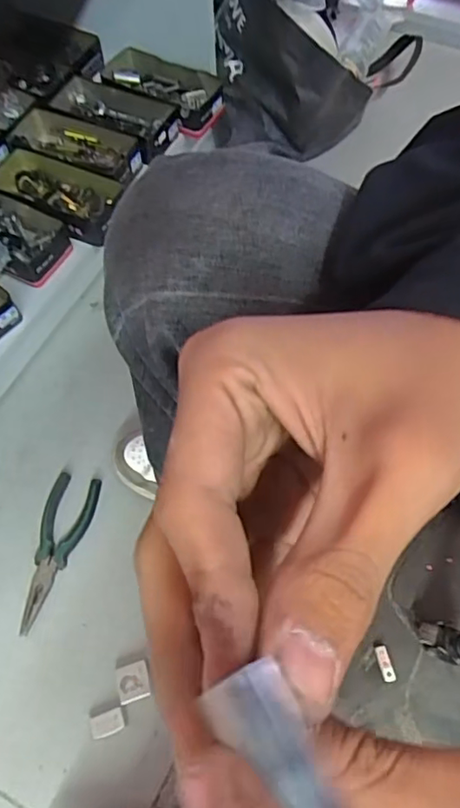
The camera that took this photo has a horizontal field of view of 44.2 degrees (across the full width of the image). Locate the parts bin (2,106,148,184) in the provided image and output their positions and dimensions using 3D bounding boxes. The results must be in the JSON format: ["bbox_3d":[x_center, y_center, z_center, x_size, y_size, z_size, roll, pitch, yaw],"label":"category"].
[{"bbox_3d":[-0.238,-0.403,0.887,0.208,0.054,0.085,17,65,9],"label":"parts bin"}]

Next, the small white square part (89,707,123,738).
[{"bbox_3d":[-0.133,0.344,0.611,0.036,0.004,0.024,-17,66,-5],"label":"small white square part"}]

